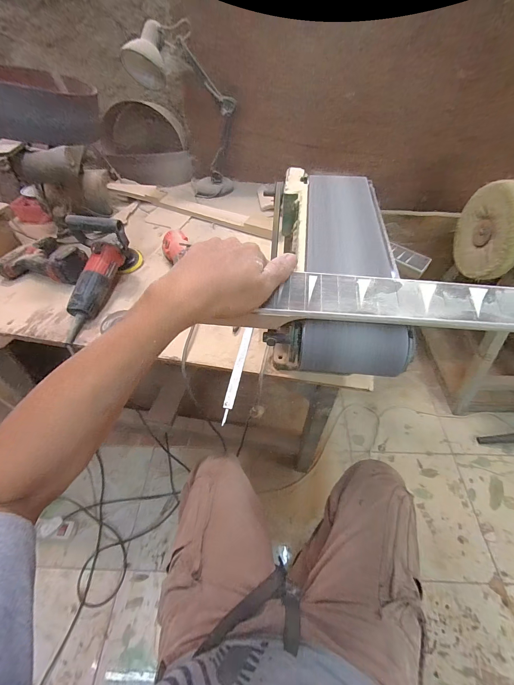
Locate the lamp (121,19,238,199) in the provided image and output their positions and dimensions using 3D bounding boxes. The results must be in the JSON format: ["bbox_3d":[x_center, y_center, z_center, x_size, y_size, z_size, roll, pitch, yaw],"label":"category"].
[{"bbox_3d":[-0.213,-0.715,0.944,0.291,0.423,0.156,-2,51,1],"label":"lamp"}]

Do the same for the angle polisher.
[{"bbox_3d":[-0.381,-0.168,0.686,0.125,0.152,0.234,9,71,10],"label":"angle polisher"}]

